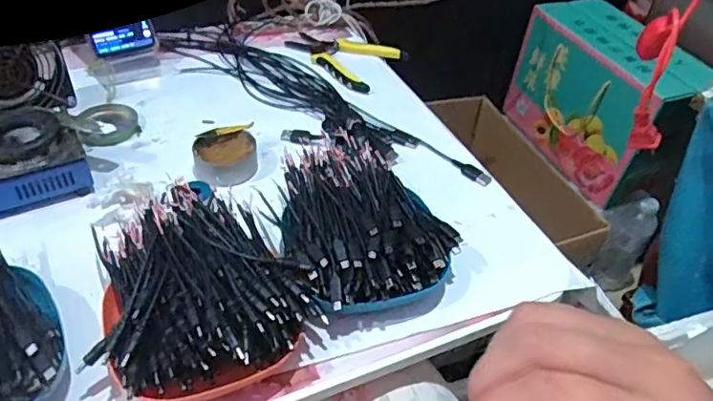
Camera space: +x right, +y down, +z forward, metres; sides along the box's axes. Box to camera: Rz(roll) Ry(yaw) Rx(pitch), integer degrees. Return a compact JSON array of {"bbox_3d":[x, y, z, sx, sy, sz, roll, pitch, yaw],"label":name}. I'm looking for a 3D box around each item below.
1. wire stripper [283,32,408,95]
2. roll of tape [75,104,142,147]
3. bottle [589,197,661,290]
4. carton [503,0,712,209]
[{"bbox_3d":[-0.025,-0.201,0.763,0.157,0.012,0.110,27,48,20],"label":"wire stripper"},{"bbox_3d":[-0.277,-0.087,0.628,0.062,0.022,0.062,3,44,-3],"label":"roll of tape"},{"bbox_3d":[0.523,0.093,1.094,0.070,0.200,0.061,1,45,-6],"label":"bottle"},{"bbox_3d":[0.455,-0.192,1.057,0.150,0.250,0.330,-14,48,-20],"label":"carton"}]

